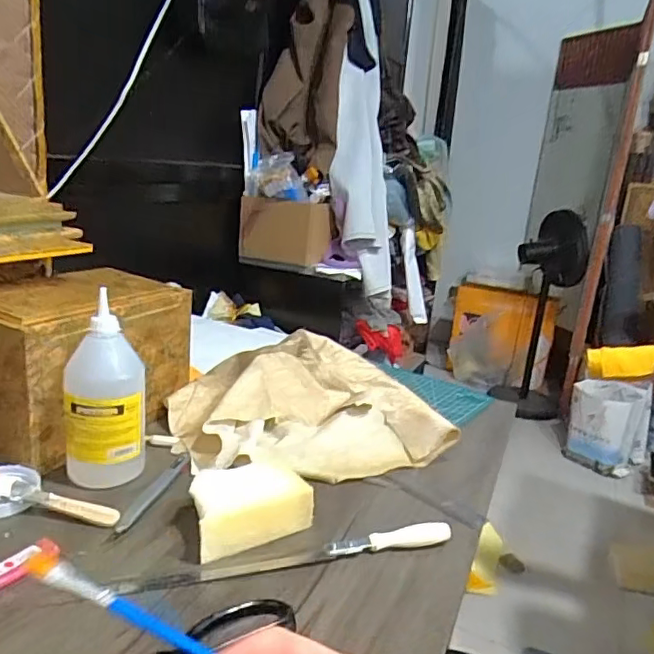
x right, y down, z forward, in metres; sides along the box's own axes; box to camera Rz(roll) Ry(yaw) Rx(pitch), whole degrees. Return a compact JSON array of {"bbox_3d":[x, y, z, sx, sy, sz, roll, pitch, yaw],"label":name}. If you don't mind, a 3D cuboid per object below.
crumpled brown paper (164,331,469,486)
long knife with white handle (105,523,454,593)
[{"bbox_3d":[-0.052,0.089,0.779,0.308,0.062,0.356,-2,18,-25],"label":"crumpled brown paper"},{"bbox_3d":[-0.028,0.197,0.504,0.298,0.019,0.020,0,17,-19],"label":"long knife with white handle"}]

